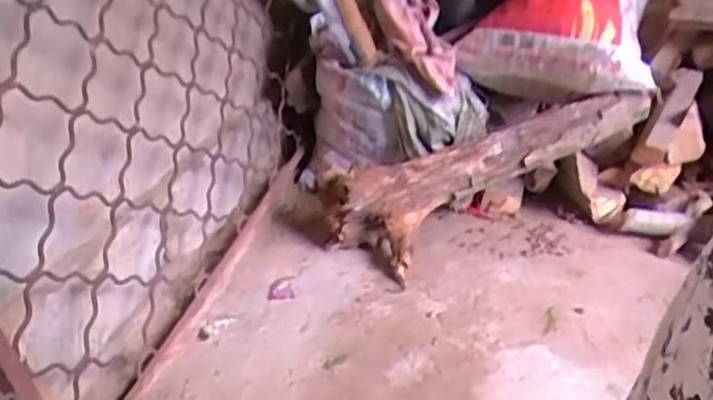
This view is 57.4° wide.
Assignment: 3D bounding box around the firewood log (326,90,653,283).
[{"bbox_3d":[0.294,-0.068,1.405,0.710,0.170,0.204,-21,26,5],"label":"firewood log"}]

